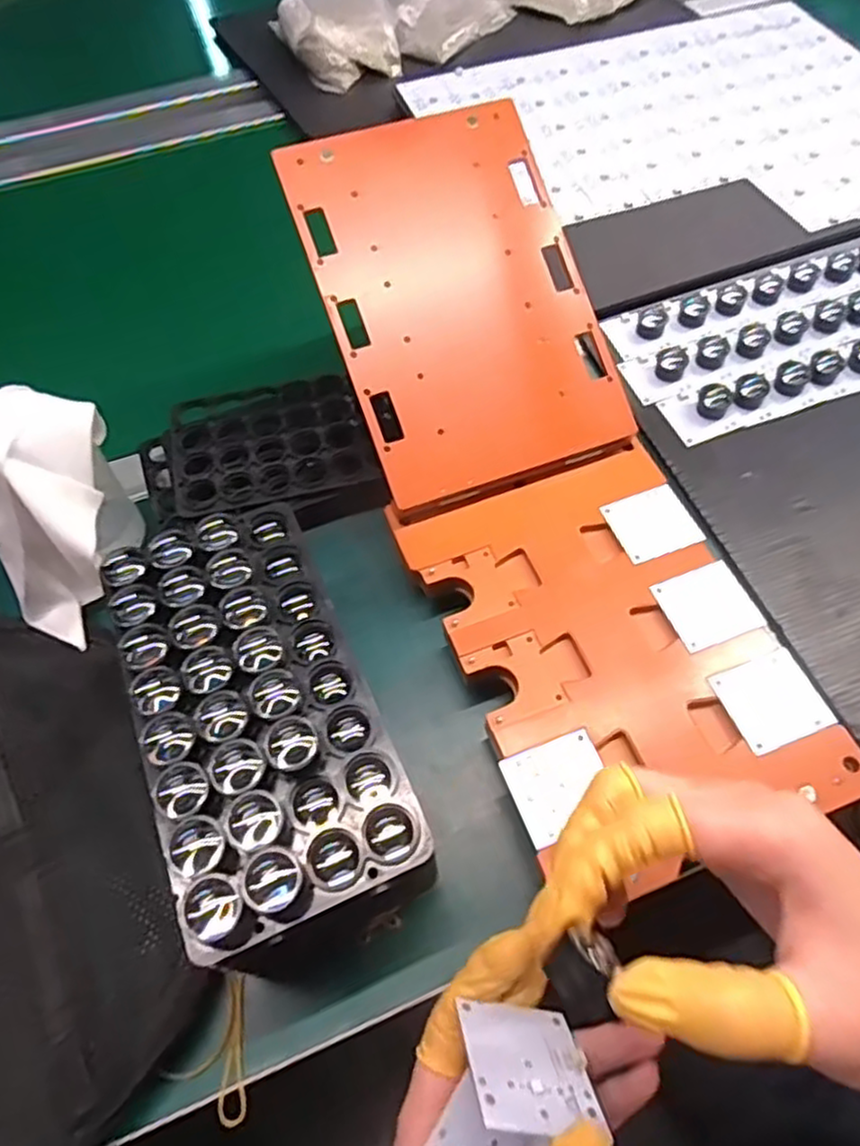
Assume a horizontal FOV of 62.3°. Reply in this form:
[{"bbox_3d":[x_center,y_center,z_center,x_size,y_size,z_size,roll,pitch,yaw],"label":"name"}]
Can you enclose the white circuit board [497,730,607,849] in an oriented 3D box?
[{"bbox_3d":[0.064,0.103,0.347,0.048,0.004,0.043,-20,61,-9],"label":"white circuit board"}]

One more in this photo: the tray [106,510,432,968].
[{"bbox_3d":[-0.077,0.058,0.313,0.096,0.023,0.197,-21,61,-9],"label":"tray"}]

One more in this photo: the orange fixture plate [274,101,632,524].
[{"bbox_3d":[0.017,-0.169,0.440,0.159,0.009,0.235,-20,87,-9],"label":"orange fixture plate"}]

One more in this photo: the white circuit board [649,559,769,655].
[{"bbox_3d":[0.155,0.018,0.396,0.047,0.005,0.044,-20,61,-8],"label":"white circuit board"}]

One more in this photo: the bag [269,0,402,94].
[{"bbox_3d":[-0.103,-0.597,0.780,0.114,0.064,0.168,-17,61,-7],"label":"bag"}]

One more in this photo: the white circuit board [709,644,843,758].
[{"bbox_3d":[0.177,0.065,0.366,0.048,0.004,0.045,-19,59,-8],"label":"white circuit board"}]

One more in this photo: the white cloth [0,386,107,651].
[{"bbox_3d":[-0.215,-0.040,0.403,0.096,0.095,0.109,-35,64,-16],"label":"white cloth"}]

